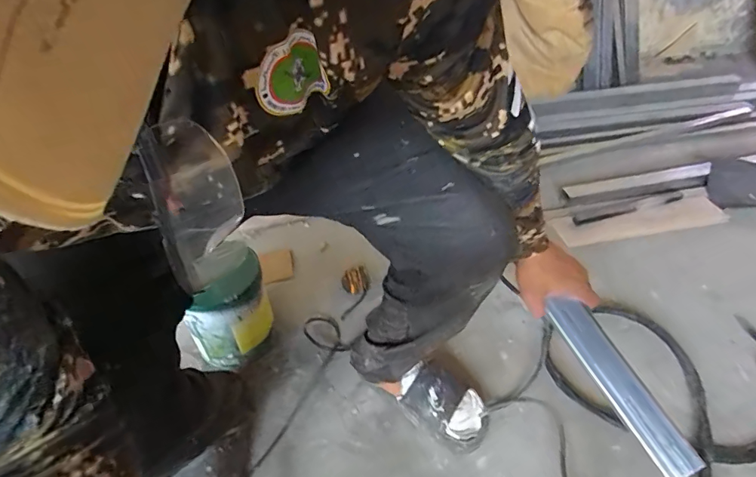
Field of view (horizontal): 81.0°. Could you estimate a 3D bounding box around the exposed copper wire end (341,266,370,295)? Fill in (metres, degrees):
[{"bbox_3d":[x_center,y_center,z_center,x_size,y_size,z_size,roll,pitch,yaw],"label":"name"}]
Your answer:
[{"bbox_3d":[-0.055,0.105,1.078,0.065,0.046,0.061,-14,44,-10],"label":"exposed copper wire end"}]

